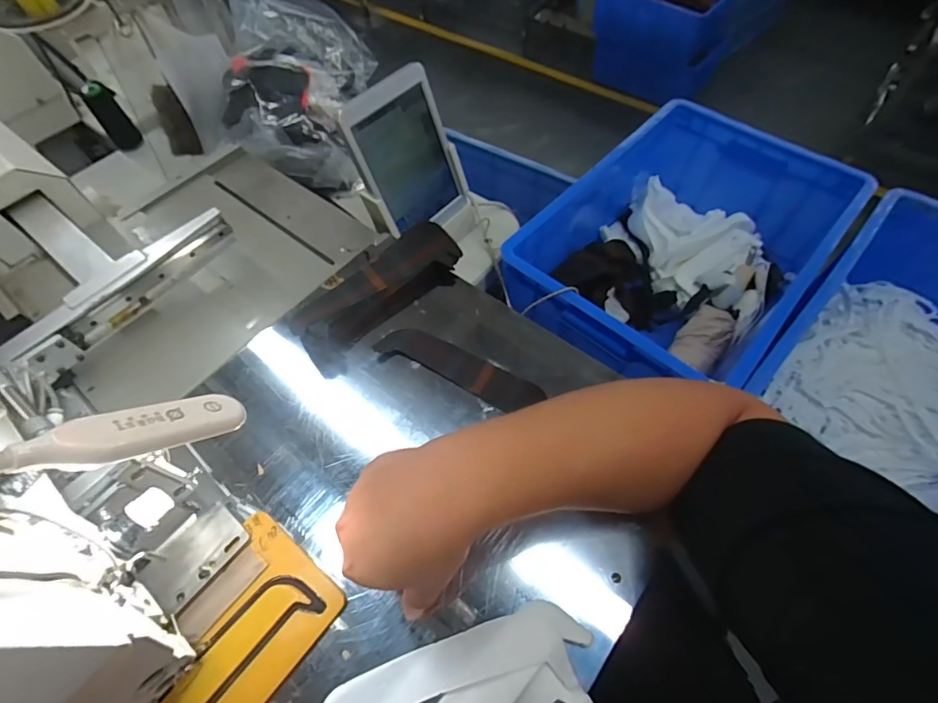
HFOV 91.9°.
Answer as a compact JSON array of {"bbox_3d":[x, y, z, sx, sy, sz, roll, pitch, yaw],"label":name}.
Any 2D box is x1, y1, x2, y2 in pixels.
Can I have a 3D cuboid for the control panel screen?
[{"bbox_3d":[-0.082,-0.264,0.638,0.022,0.205,0.160,26,59,36],"label":"control panel screen"}]

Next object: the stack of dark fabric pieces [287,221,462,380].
[{"bbox_3d":[-0.102,-0.067,0.519,0.071,0.060,0.221,37,67,21],"label":"stack of dark fabric pieces"}]

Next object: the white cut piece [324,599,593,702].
[{"bbox_3d":[-0.014,0.241,0.340,0.207,0.016,0.048,-21,61,-10],"label":"white cut piece"}]

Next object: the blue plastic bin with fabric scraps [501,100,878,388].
[{"bbox_3d":[0.350,-0.163,0.766,0.362,0.213,0.531,38,68,22],"label":"blue plastic bin with fabric scraps"}]

